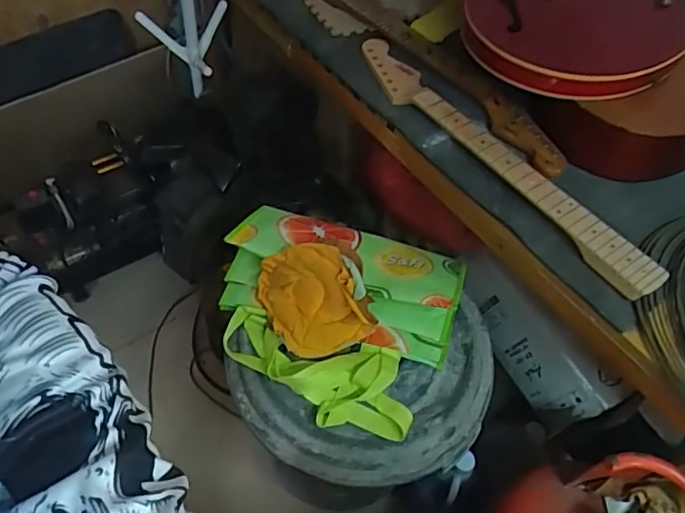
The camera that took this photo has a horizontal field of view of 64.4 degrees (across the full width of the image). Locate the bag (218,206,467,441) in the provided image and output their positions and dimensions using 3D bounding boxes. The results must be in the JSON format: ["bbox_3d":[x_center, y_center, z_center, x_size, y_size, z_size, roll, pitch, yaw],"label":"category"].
[{"bbox_3d":[-0.014,0.073,0.862,0.372,0.125,0.323,17,54,7],"label":"bag"}]

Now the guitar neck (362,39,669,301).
[{"bbox_3d":[0.223,-0.165,0.844,0.066,0.031,0.627,-30,62,-25],"label":"guitar neck"}]

